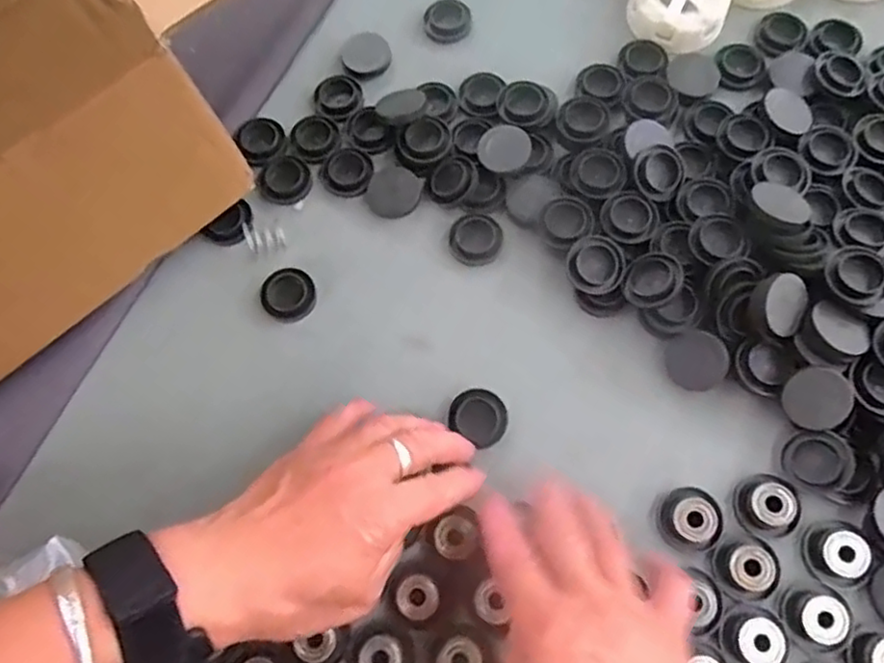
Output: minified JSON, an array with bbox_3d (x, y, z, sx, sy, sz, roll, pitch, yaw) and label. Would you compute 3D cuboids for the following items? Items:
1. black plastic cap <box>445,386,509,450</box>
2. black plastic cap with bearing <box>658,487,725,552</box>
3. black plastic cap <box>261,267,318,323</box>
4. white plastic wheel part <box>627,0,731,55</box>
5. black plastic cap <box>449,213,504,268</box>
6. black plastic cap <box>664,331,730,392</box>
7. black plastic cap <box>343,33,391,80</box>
[{"bbox_3d":[0.021,0.047,0.360,0.031,0.013,0.027,36,76,13],"label":"black plastic cap"},{"bbox_3d":[0.130,0.097,0.339,0.031,0.012,0.031,-1,71,2],"label":"black plastic cap with bearing"},{"bbox_3d":[-0.091,-0.023,0.388,0.030,0.007,0.033,-1,71,2],"label":"black plastic cap"},{"bbox_3d":[0.157,-0.216,0.428,0.059,0.019,0.061,-1,71,2],"label":"white plastic wheel part"},{"bbox_3d":[0.021,-0.056,0.396,0.031,0.007,0.032,-1,71,2],"label":"black plastic cap"},{"bbox_3d":[0.141,0.016,0.360,0.033,0.009,0.033,30,108,16],"label":"black plastic cap"},{"bbox_3d":[-0.050,-0.183,0.435,0.031,0.005,0.032,-1,71,2],"label":"black plastic cap"}]

